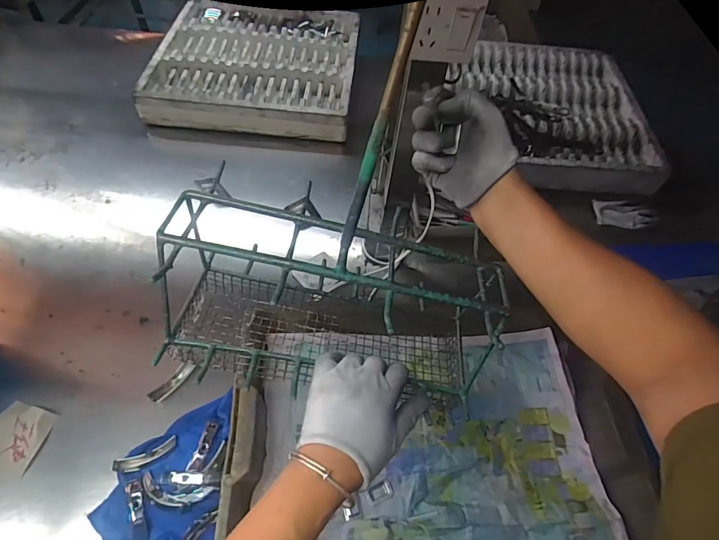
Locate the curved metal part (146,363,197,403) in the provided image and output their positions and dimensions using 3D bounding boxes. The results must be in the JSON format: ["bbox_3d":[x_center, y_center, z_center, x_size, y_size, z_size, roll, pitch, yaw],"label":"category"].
[{"bbox_3d":[-0.331,0.200,0.737,0.024,0.015,0.086,34,60,17],"label":"curved metal part"}]

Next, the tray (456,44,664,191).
[{"bbox_3d":[0.527,-0.445,1.138,0.460,0.080,0.546,3,57,-3],"label":"tray"}]

